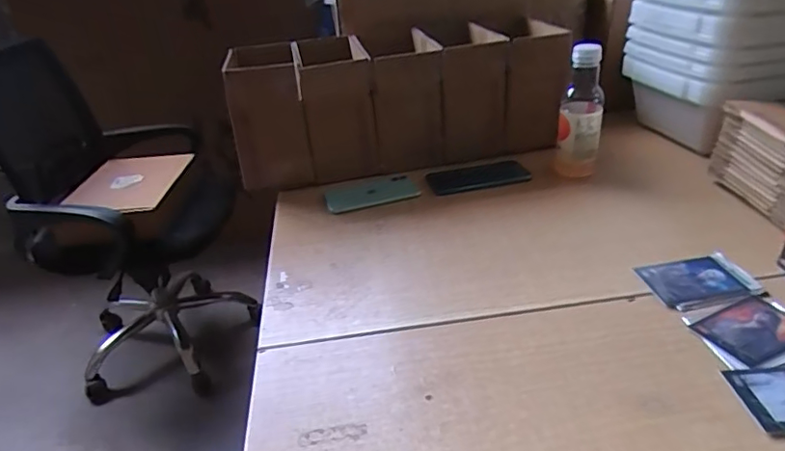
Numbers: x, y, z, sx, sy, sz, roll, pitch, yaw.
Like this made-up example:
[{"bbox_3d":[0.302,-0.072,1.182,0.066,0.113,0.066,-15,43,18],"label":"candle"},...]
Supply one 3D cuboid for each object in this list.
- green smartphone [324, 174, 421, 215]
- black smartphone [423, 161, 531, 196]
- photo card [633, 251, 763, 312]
[{"bbox_3d":[-0.033,-0.051,0.870,0.149,0.011,0.080,-12,30,-11],"label":"green smartphone"},{"bbox_3d":[0.137,-0.083,0.884,0.156,0.015,0.082,-11,36,-9],"label":"black smartphone"},{"bbox_3d":[0.347,0.063,0.611,0.115,0.010,0.077,-10,35,-8],"label":"photo card"}]

